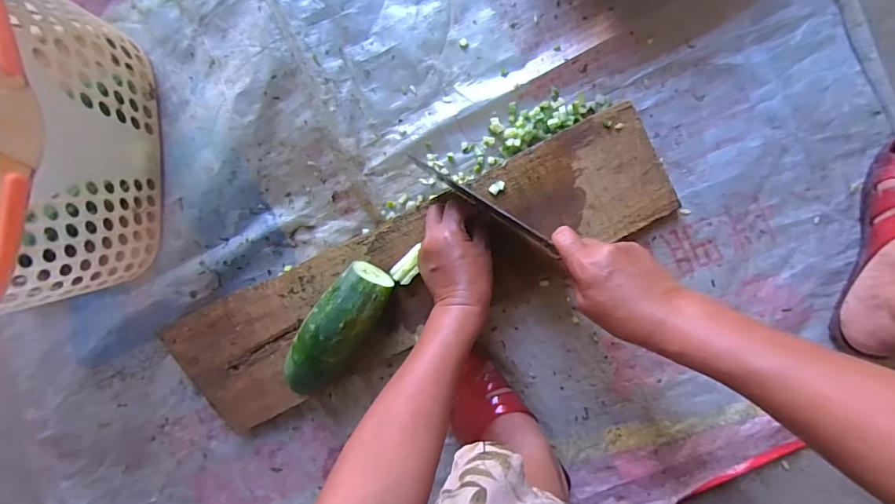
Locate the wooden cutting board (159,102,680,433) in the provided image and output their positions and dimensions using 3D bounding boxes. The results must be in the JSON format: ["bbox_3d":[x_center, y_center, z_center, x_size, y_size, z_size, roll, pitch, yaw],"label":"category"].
[{"bbox_3d":[-0.044,0.034,0.531,0.620,0.030,0.162,-23,90,8],"label":"wooden cutting board"}]

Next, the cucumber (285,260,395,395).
[{"bbox_3d":[-0.127,0.091,0.503,0.061,0.070,0.164,34,94,1],"label":"cucumber"}]

